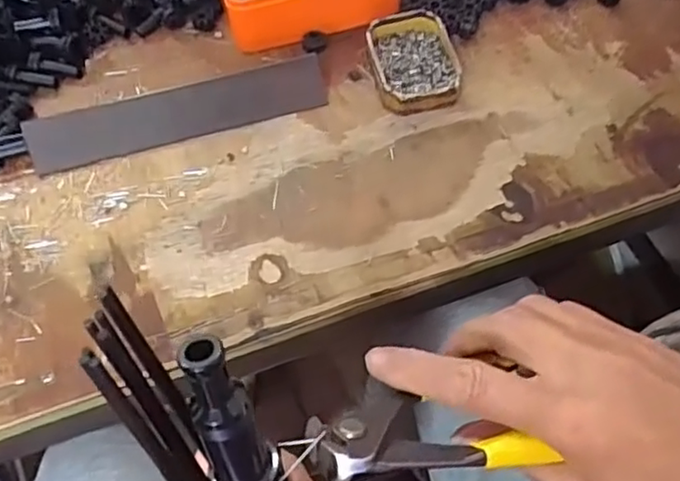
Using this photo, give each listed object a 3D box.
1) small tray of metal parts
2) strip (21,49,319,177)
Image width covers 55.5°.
[{"bbox_3d":[0.057,-0.137,0.497,0.063,0.025,0.091,-9,59,-4],"label":"small tray of metal parts"},{"bbox_3d":[-0.118,-0.094,0.479,0.215,0.039,0.004,-15,16,-7],"label":"strip"}]

